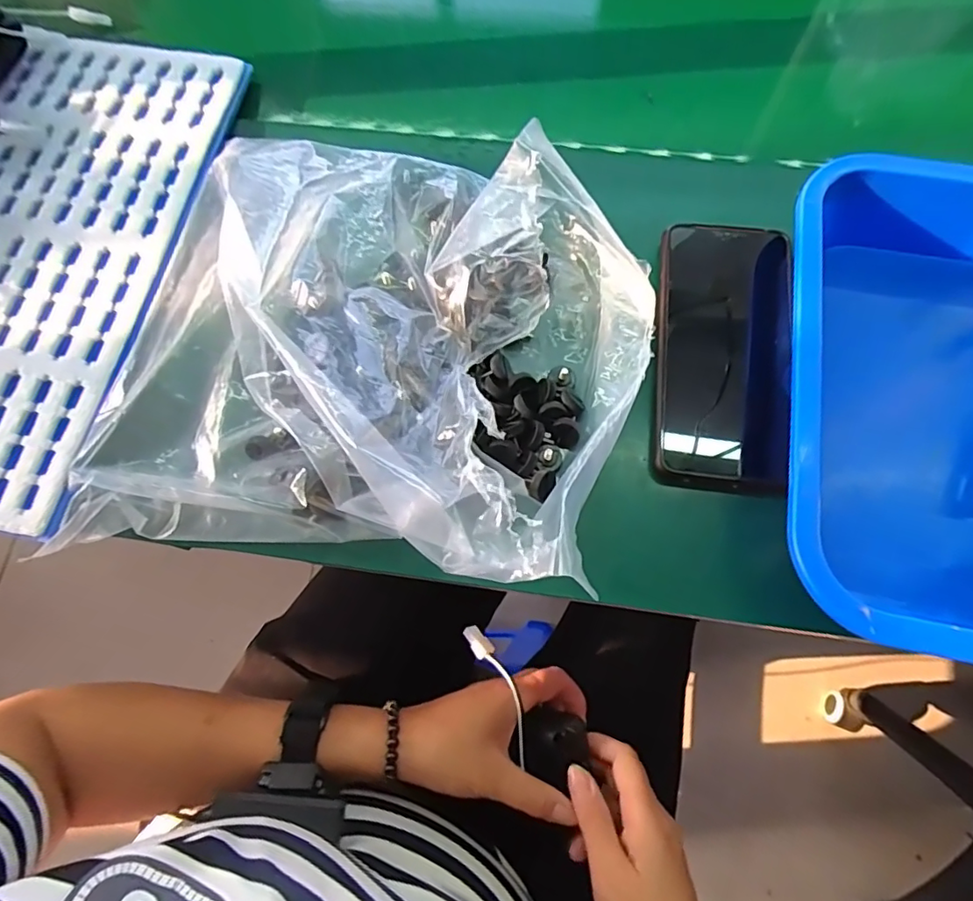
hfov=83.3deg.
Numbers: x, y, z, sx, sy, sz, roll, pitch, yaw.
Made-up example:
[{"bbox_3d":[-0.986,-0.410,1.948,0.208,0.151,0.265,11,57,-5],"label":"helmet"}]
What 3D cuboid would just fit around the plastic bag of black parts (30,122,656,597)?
[{"bbox_3d":[-0.062,-0.065,0.283,0.296,0.078,0.249,9,75,4],"label":"plastic bag of black parts"}]

